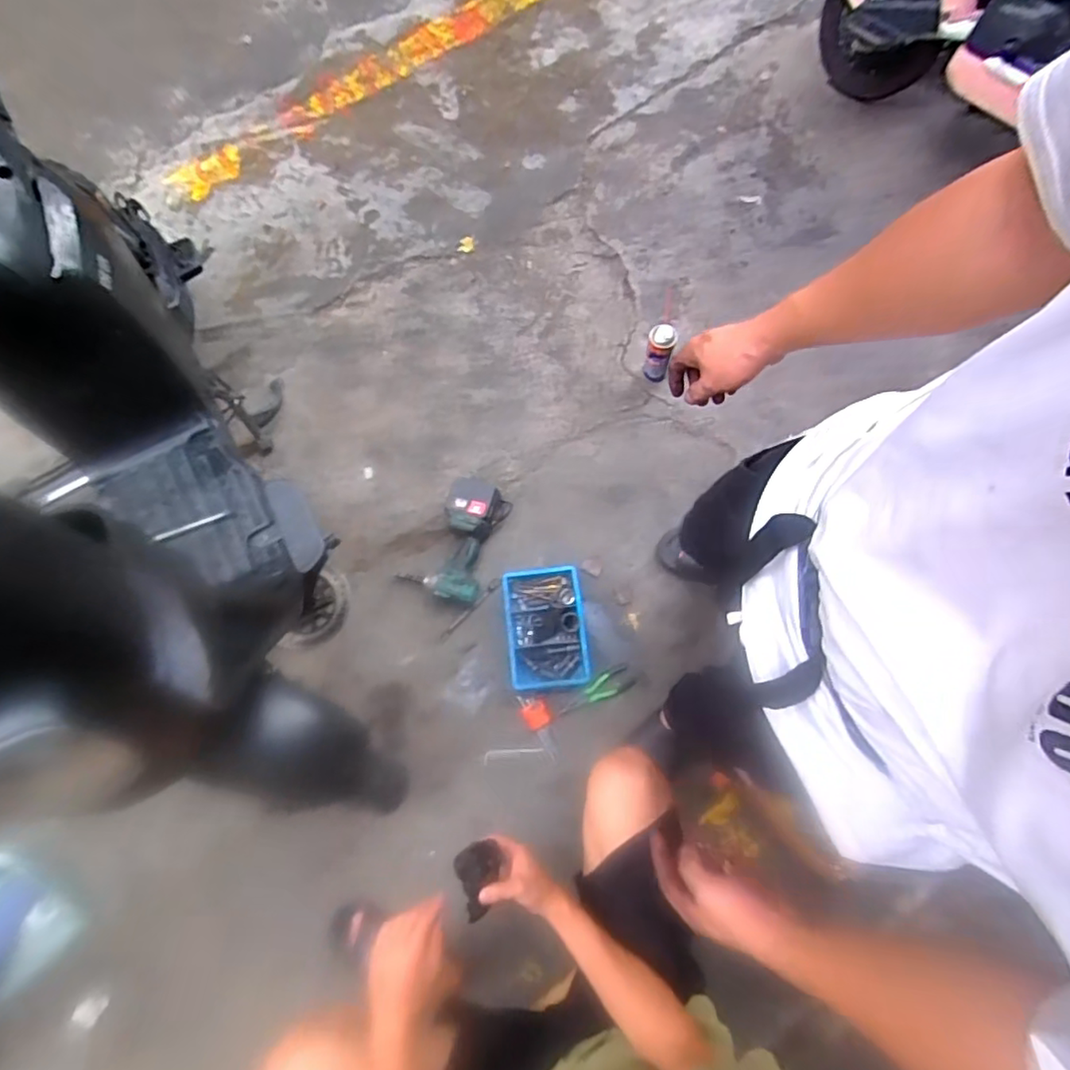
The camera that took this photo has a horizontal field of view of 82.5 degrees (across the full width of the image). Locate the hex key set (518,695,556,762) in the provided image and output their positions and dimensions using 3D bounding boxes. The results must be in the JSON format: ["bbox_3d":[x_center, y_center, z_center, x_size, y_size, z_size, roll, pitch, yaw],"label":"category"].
[{"bbox_3d":[0.014,0.423,1.354,0.058,0.012,0.145,-25,76,-5],"label":"hex key set"}]

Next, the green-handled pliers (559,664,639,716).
[{"bbox_3d":[0.135,0.342,1.348,0.182,0.017,0.054,-23,77,-5],"label":"green-handled pliers"}]

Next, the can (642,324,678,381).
[{"bbox_3d":[0.301,-0.442,1.502,0.064,0.181,0.066,0,75,2],"label":"can"}]

